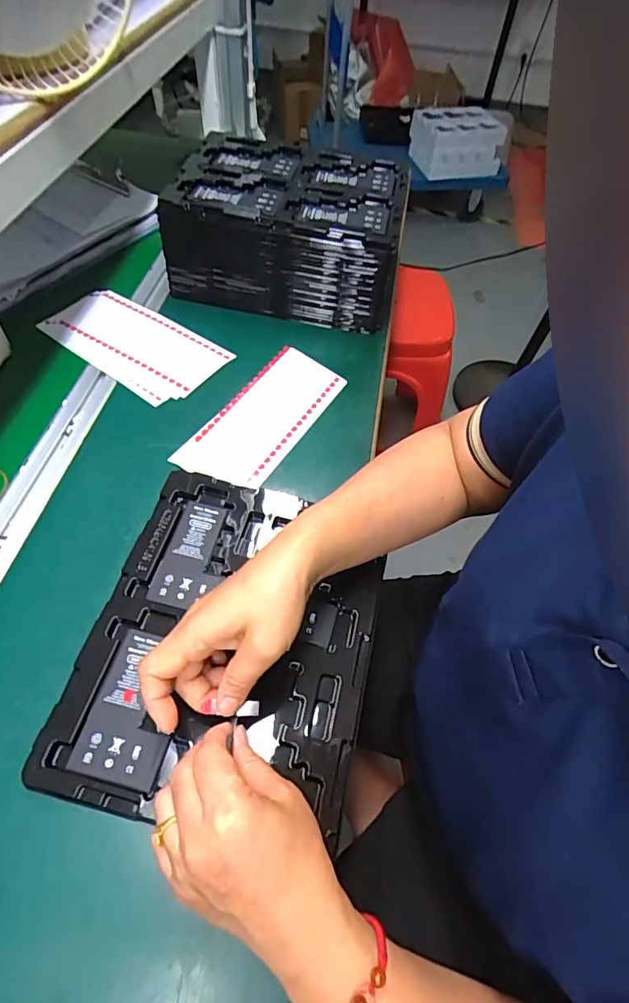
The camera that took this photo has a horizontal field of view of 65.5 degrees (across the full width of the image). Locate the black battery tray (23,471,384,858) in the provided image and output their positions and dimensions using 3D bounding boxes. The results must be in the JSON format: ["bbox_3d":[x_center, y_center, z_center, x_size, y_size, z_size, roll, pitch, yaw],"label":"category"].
[{"bbox_3d":[-0.066,0.105,0.403,0.219,0.019,0.274,12,56,3],"label":"black battery tray"}]

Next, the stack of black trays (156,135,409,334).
[{"bbox_3d":[-0.033,-0.357,0.644,0.275,0.117,0.209,8,56,1],"label":"stack of black trays"}]

